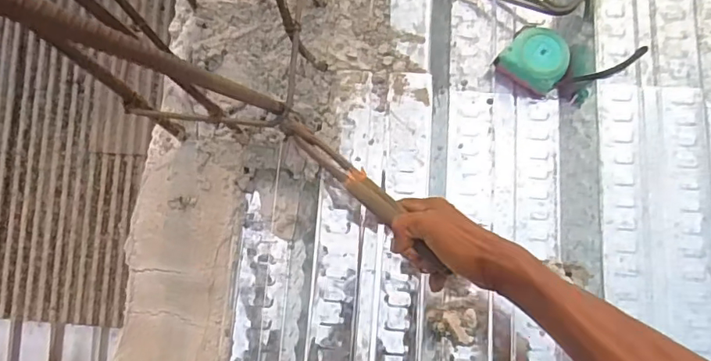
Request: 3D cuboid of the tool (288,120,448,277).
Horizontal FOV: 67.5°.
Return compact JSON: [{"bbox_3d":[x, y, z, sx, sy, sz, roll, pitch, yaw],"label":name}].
[{"bbox_3d":[0.008,0.008,0.519,0.027,0.033,0.204,-44,75,-8],"label":"tool"}]

